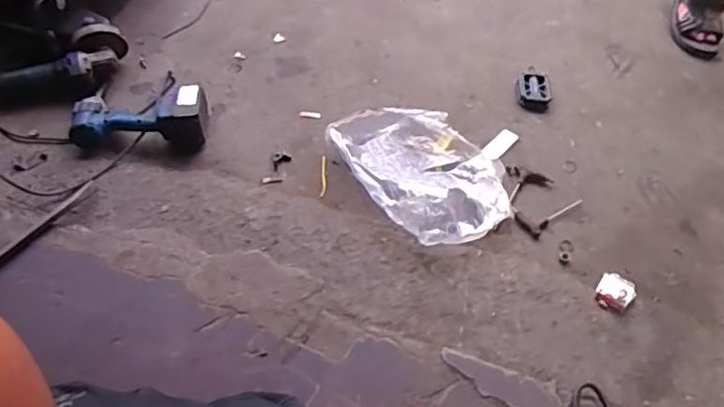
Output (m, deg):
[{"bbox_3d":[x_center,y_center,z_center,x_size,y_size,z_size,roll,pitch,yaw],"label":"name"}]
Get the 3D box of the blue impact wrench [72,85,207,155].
[{"bbox_3d":[-0.420,-0.165,1.117,0.258,0.074,0.110,-2,52,-6],"label":"blue impact wrench"}]

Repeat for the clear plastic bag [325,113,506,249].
[{"bbox_3d":[0.109,-0.070,1.072,0.254,0.067,0.334,-31,59,-25],"label":"clear plastic bag"}]

